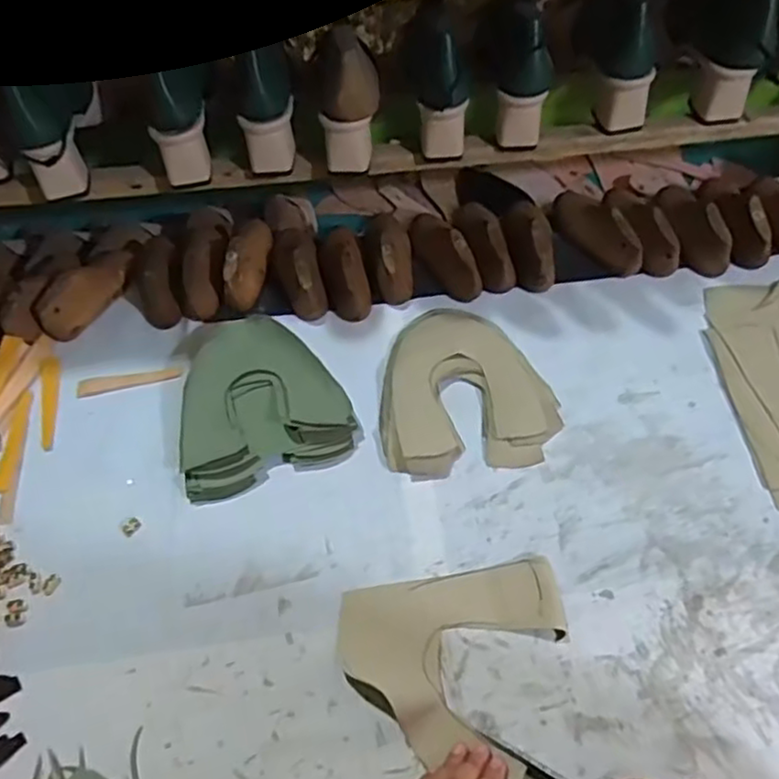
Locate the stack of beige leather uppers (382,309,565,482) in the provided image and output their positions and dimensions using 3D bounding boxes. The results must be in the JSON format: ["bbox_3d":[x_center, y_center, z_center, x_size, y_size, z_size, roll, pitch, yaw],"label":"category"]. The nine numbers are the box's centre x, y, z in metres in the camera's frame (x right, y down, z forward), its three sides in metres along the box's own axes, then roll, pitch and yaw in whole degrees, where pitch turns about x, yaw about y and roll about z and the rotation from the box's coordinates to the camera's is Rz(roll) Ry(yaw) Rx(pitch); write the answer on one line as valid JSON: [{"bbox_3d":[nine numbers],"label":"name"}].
[{"bbox_3d":[0.075,-0.010,0.699,0.173,0.023,0.196,-9,56,-2],"label":"stack of beige leather uppers"}]

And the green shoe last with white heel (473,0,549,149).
[{"bbox_3d":[0.131,-0.321,0.700,0.053,0.142,0.060,-21,34,-10],"label":"green shoe last with white heel"}]

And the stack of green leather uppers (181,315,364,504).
[{"bbox_3d":[-0.139,0.004,0.696,0.172,0.037,0.194,-20,57,-9],"label":"stack of green leather uppers"}]

